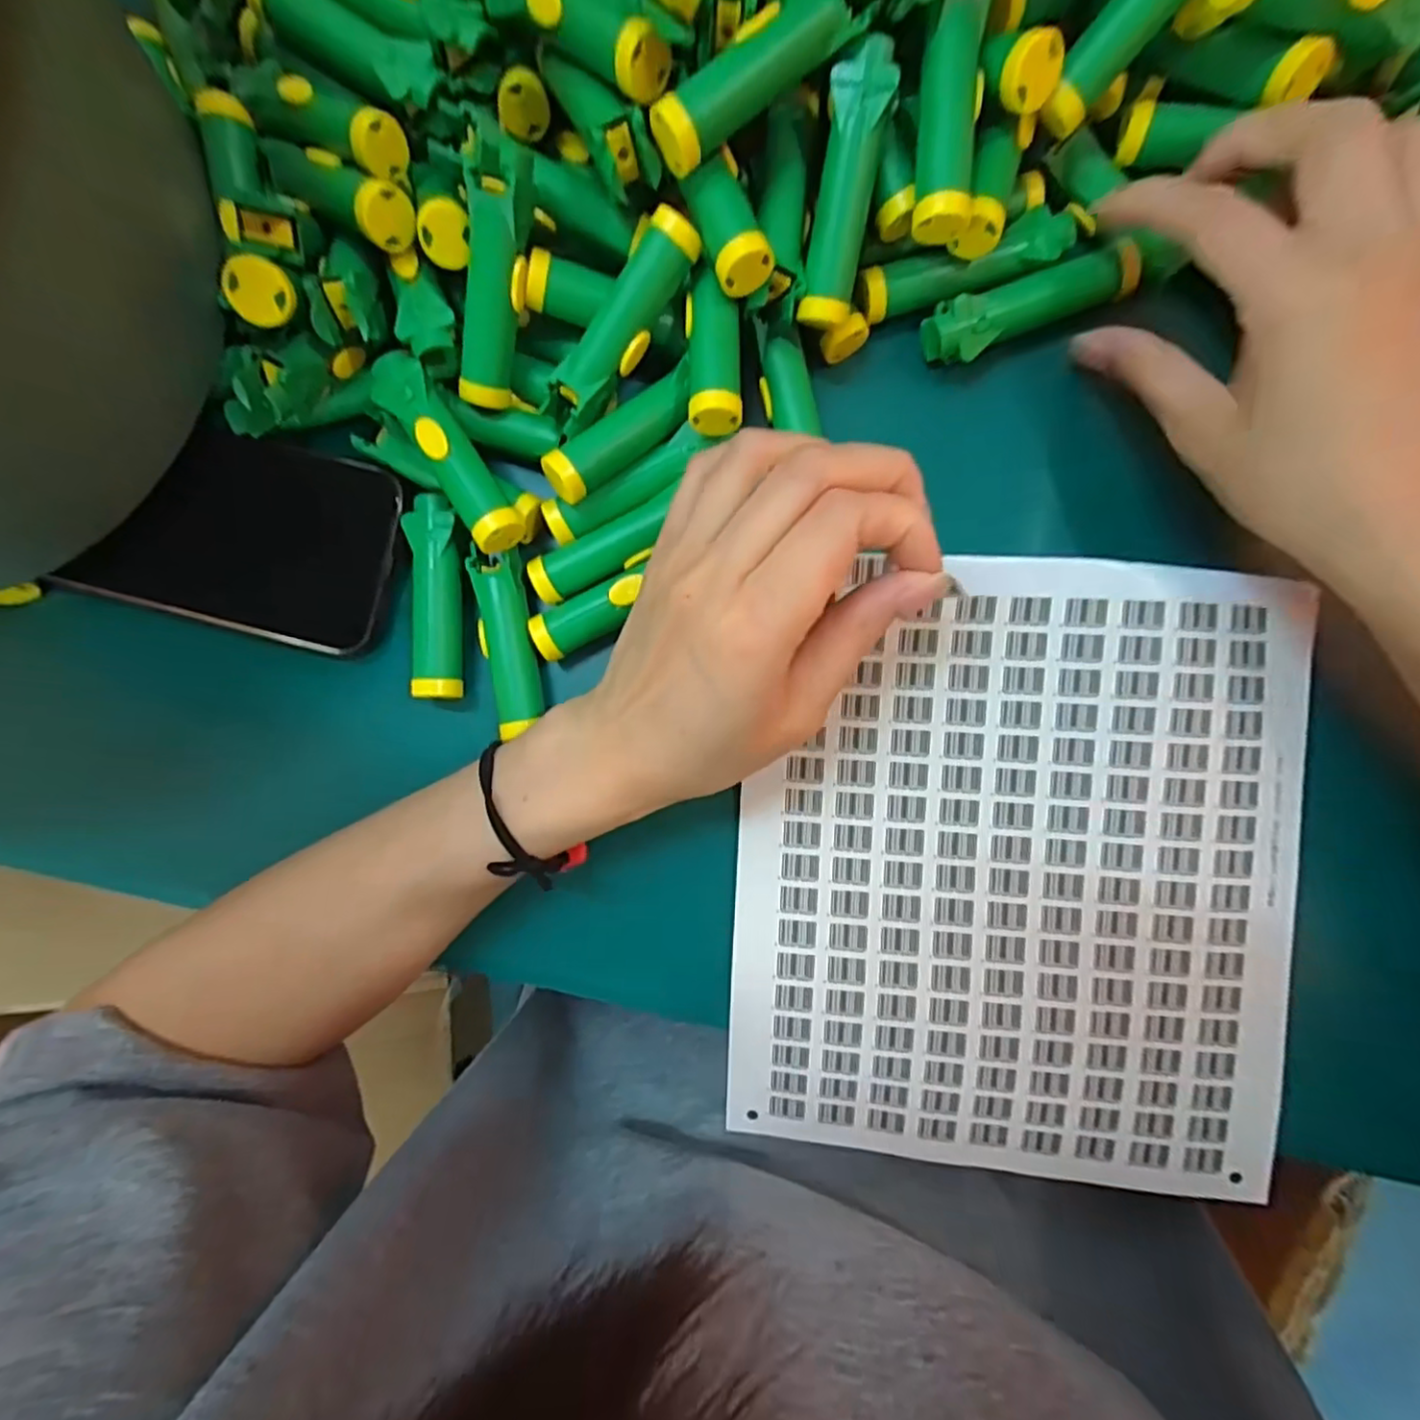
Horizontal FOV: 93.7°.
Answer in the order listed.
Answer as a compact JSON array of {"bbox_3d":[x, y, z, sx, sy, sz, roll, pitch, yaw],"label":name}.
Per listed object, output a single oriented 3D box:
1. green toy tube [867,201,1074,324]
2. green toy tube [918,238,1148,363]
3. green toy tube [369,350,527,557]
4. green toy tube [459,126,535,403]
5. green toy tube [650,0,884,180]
[{"bbox_3d":[0.099,-0.172,0.262,0.080,0.020,0.018,-16,87,2],"label":"green toy tube"},{"bbox_3d":[0.123,-0.156,0.257,0.080,0.019,0.022,-20,86,2],"label":"green toy tube"},{"bbox_3d":[-0.100,-0.099,0.256,0.019,0.027,0.084,-34,86,1],"label":"green toy tube"},{"bbox_3d":[-0.078,-0.154,0.240,0.021,0.017,0.083,19,122,4],"label":"green toy tube"},{"bbox_3d":[0.016,-0.204,0.212,0.076,0.016,0.016,-35,86,1],"label":"green toy tube"}]

